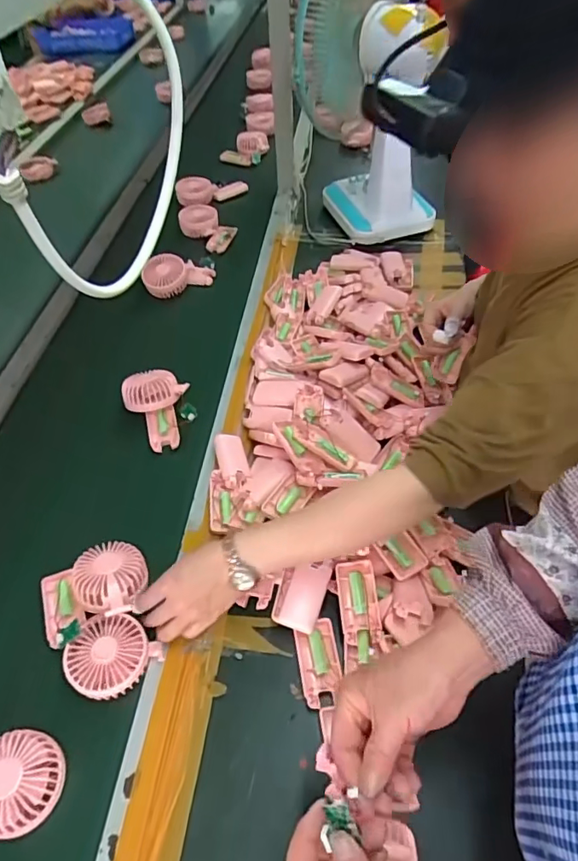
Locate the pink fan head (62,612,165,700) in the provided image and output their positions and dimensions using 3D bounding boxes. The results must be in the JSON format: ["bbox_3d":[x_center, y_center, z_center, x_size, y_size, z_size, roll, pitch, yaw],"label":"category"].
[{"bbox_3d":[-0.204,0.252,0.594,0.088,0.035,0.088,1,51,-1],"label":"pink fan head"}]

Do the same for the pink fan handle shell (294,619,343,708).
[{"bbox_3d":[0.035,0.267,0.607,0.046,0.012,0.088,-7,51,-7],"label":"pink fan handle shell"}]

